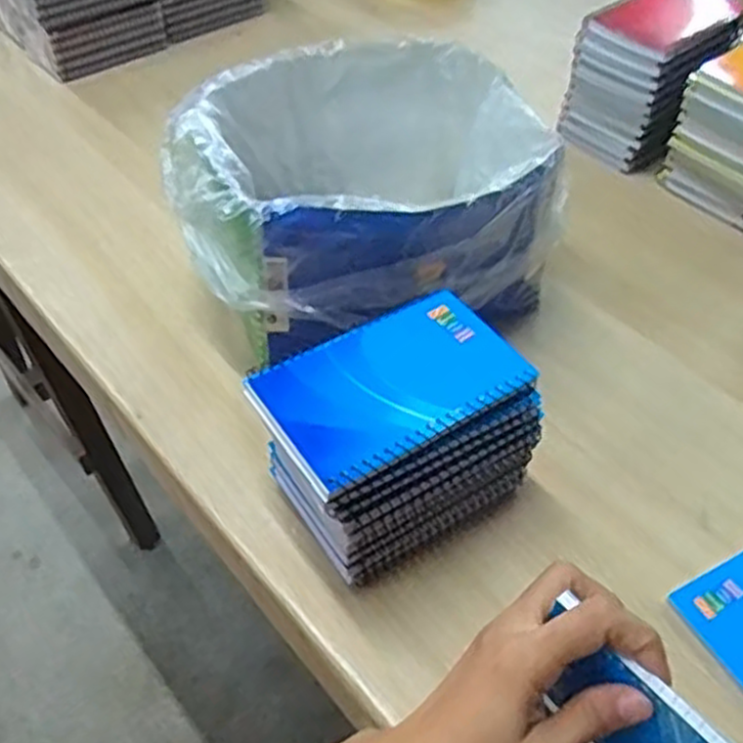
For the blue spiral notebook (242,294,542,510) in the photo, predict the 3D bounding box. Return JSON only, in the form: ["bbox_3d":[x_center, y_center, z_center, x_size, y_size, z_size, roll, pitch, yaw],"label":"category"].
[{"bbox_3d":[0.010,0.006,0.408,0.134,0.012,0.088,-29,53,-22],"label":"blue spiral notebook"}]

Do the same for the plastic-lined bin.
[{"bbox_3d":[-0.011,-0.124,0.572,0.241,0.151,0.228,0,47,0],"label":"plastic-lined bin"}]

